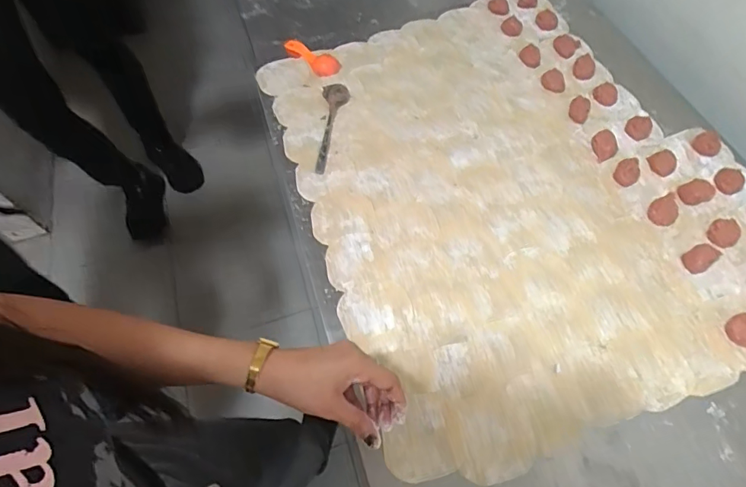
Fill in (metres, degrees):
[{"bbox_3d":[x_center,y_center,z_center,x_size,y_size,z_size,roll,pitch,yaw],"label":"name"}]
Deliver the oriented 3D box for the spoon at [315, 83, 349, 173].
[{"bbox_3d":[-0.060,-0.175,0.700,0.041,0.014,0.172,-1,62,4],"label":"spoon"}]

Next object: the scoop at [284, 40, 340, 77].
[{"bbox_3d":[-0.101,-0.316,0.787,0.040,0.017,0.121,-39,66,-16],"label":"scoop"}]

